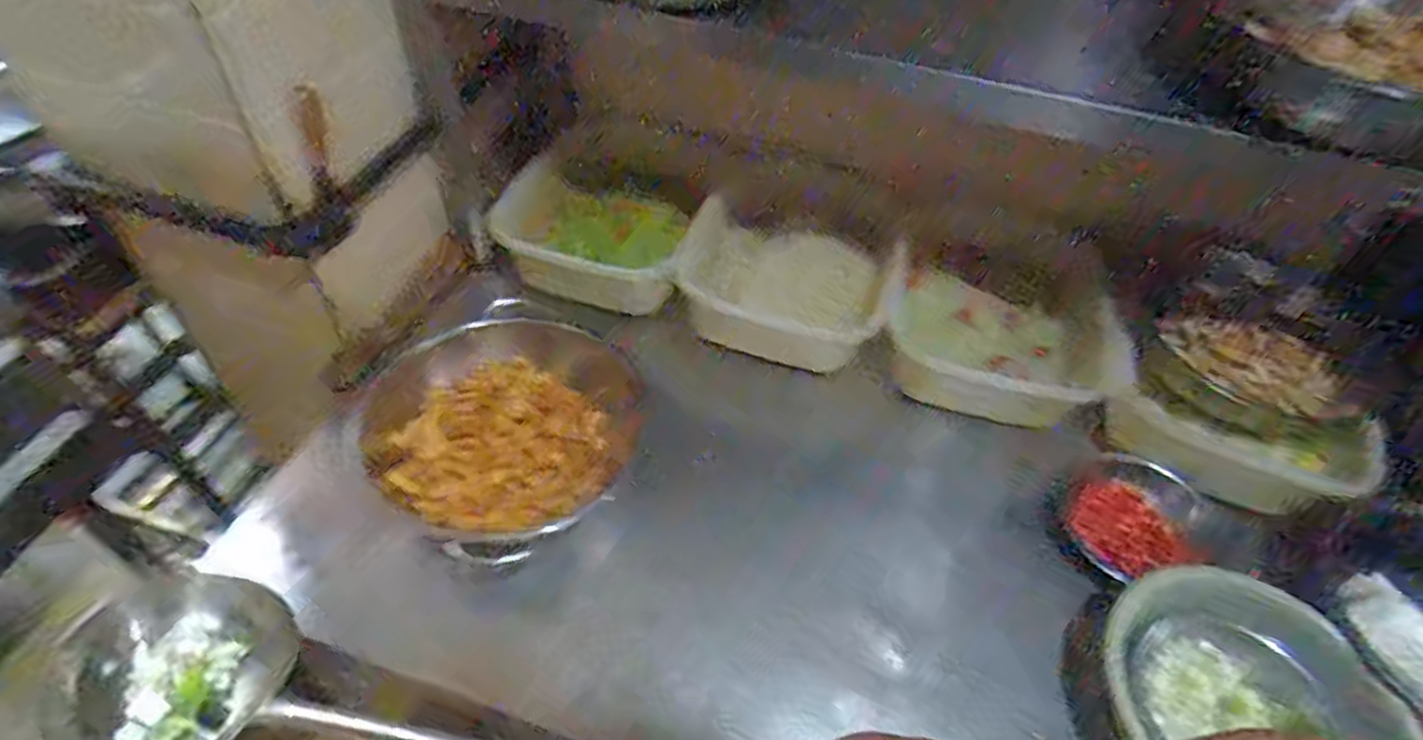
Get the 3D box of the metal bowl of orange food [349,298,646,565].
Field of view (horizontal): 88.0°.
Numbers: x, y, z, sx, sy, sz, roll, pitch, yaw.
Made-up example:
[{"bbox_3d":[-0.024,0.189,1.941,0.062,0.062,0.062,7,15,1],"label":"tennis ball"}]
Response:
[{"bbox_3d":[-0.221,0.051,0.788,0.267,0.069,0.281,2,48,-2],"label":"metal bowl of orange food"}]

